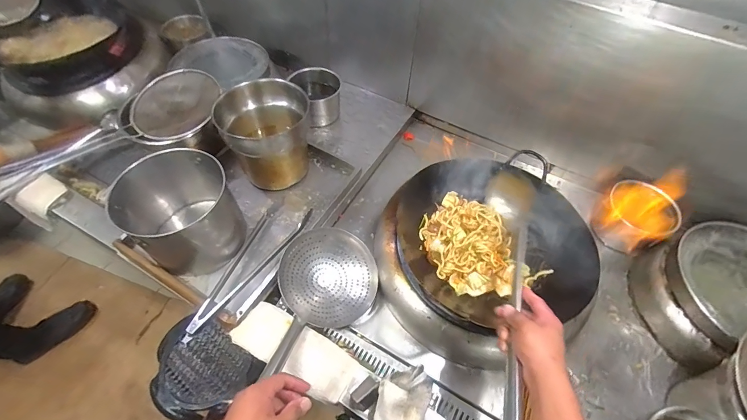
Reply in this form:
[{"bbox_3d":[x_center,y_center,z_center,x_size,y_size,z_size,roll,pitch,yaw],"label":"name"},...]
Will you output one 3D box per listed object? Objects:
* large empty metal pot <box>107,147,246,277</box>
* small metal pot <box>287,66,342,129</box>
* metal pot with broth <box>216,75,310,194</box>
[{"bbox_3d":[-0.441,0.006,0.849,0.237,0.204,0.236,1,54,-2],"label":"large empty metal pot"},{"bbox_3d":[-0.176,-0.380,1.189,0.154,0.128,0.164,1,54,-2],"label":"small metal pot"},{"bbox_3d":[-0.280,-0.194,0.954,0.224,0.229,0.175,-14,56,-13],"label":"metal pot with broth"}]

